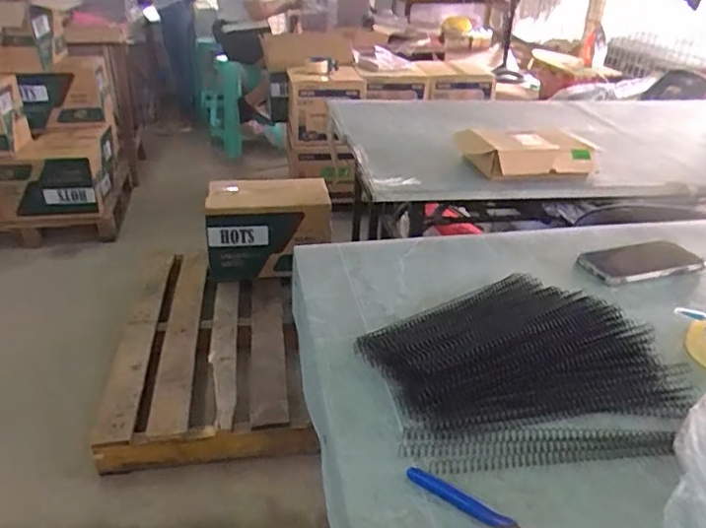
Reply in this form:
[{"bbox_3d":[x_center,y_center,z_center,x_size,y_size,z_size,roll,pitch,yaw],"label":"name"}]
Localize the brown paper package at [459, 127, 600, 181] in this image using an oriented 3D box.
[{"bbox_3d":[0.466,-0.290,1.481,0.339,0.076,0.178,-8,31,-15],"label":"brown paper package"}]

